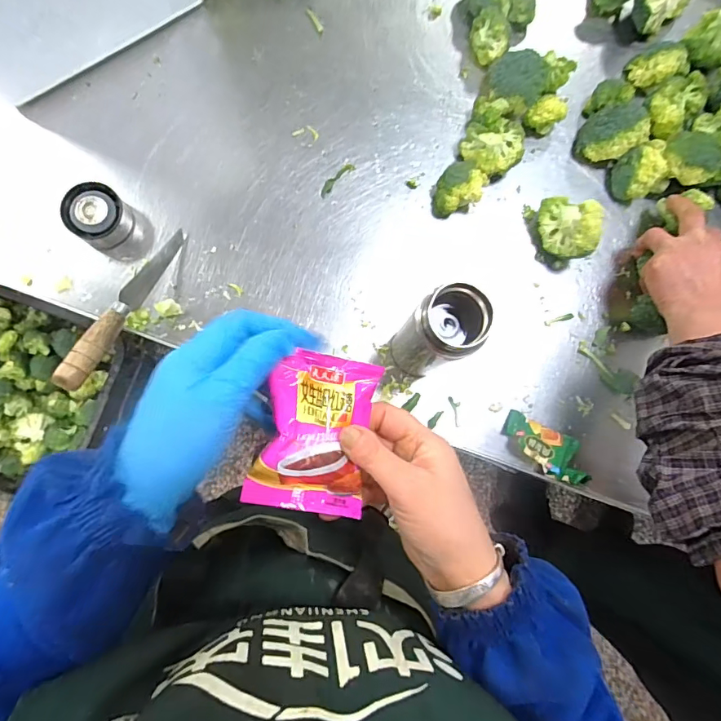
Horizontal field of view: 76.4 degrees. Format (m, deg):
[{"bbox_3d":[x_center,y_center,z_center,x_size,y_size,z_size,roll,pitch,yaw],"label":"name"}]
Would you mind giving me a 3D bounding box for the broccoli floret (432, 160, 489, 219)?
[{"bbox_3d":[0.115,-0.198,0.529,0.047,0.048,0.061,45,83,2],"label":"broccoli floret"}]

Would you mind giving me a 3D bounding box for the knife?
[{"bbox_3d":[-0.237,-0.058,0.468,0.022,0.024,0.202,23,60,-1],"label":"knife"}]

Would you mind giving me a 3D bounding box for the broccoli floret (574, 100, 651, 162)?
[{"bbox_3d":[0.295,-0.265,0.539,0.063,0.055,0.058,0,84,-4],"label":"broccoli floret"}]

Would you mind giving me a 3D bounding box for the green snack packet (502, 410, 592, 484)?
[{"bbox_3d":[0.205,0.098,0.507,0.095,0.026,0.051,25,83,-1],"label":"green snack packet"}]

